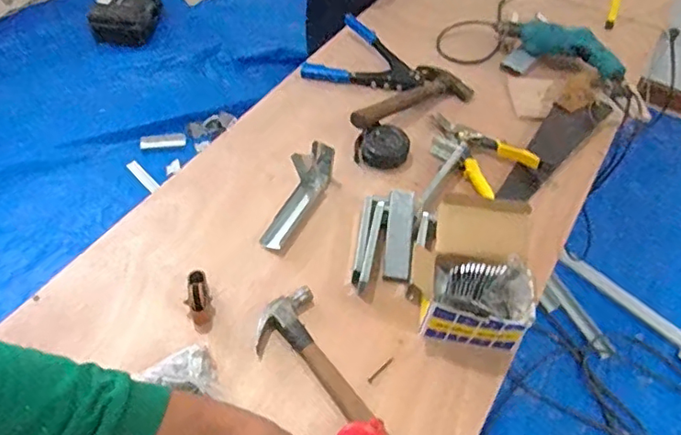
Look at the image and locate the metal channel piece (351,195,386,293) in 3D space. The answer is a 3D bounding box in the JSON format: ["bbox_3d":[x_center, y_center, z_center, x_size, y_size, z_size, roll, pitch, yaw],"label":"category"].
[{"bbox_3d":[0.043,0.035,0.843,0.033,0.043,0.154,10,51,4],"label":"metal channel piece"}]

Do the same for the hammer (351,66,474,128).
[{"bbox_3d":[0.129,-0.228,1.049,0.285,0.034,0.106,-28,60,-34],"label":"hammer"}]

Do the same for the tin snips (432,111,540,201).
[{"bbox_3d":[0.246,-0.128,1.007,0.129,0.040,0.216,-23,56,-21],"label":"tin snips"}]

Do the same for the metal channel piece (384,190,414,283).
[{"bbox_3d":[0.089,0.027,0.834,0.039,0.015,0.137,5,79,2],"label":"metal channel piece"}]

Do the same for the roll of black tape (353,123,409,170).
[{"bbox_3d":[0.074,-0.127,0.976,0.092,0.029,0.082,12,51,5],"label":"roll of black tape"}]

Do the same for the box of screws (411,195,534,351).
[{"bbox_3d":[0.183,0.079,0.784,0.156,0.119,0.178,9,51,3],"label":"box of screws"}]

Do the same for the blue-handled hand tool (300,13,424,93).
[{"bbox_3d":[0.061,-0.310,1.114,0.223,0.024,0.188,28,54,17],"label":"blue-handled hand tool"}]

